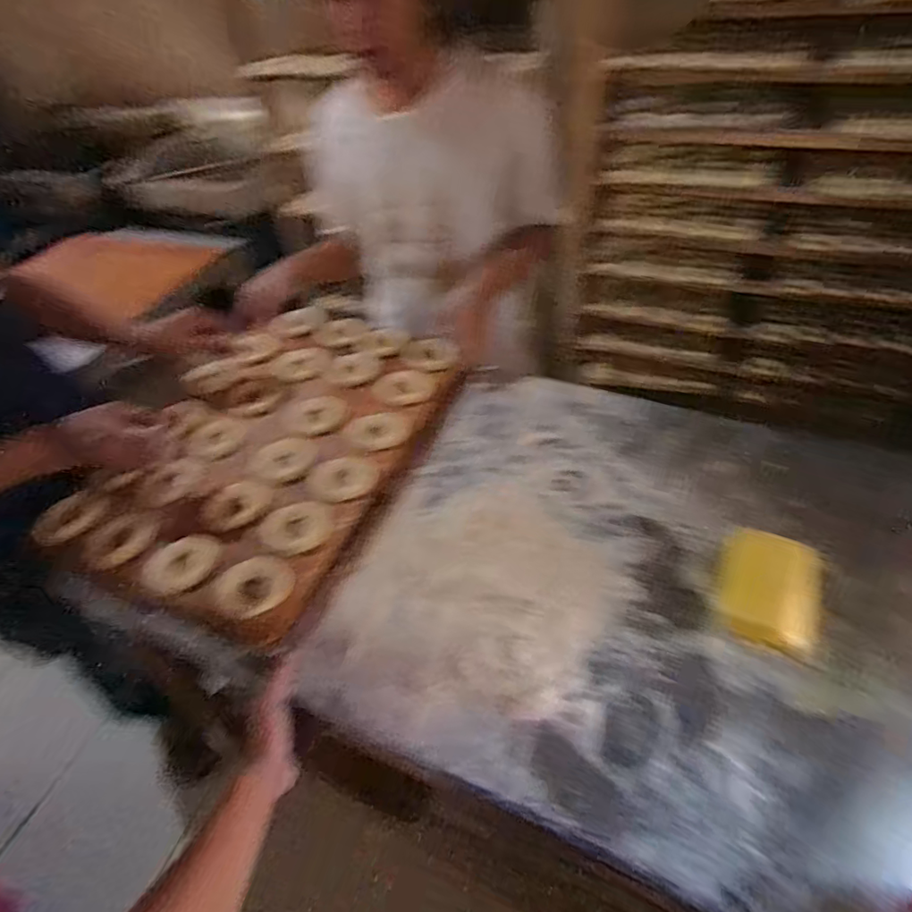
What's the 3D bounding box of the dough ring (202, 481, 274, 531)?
[{"bbox_3d":[-0.307,0.066,0.774,0.091,0.020,0.069,-34,52,-24],"label":"dough ring"}]

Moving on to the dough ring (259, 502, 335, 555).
[{"bbox_3d":[-0.211,0.093,0.740,0.093,0.022,0.075,-28,50,-19],"label":"dough ring"}]

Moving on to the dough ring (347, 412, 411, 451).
[{"bbox_3d":[-0.120,-0.042,0.865,0.095,0.018,0.067,-16,47,-9],"label":"dough ring"}]

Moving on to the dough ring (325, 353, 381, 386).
[{"bbox_3d":[-0.183,-0.157,0.992,0.092,0.015,0.092,-3,46,3],"label":"dough ring"}]

